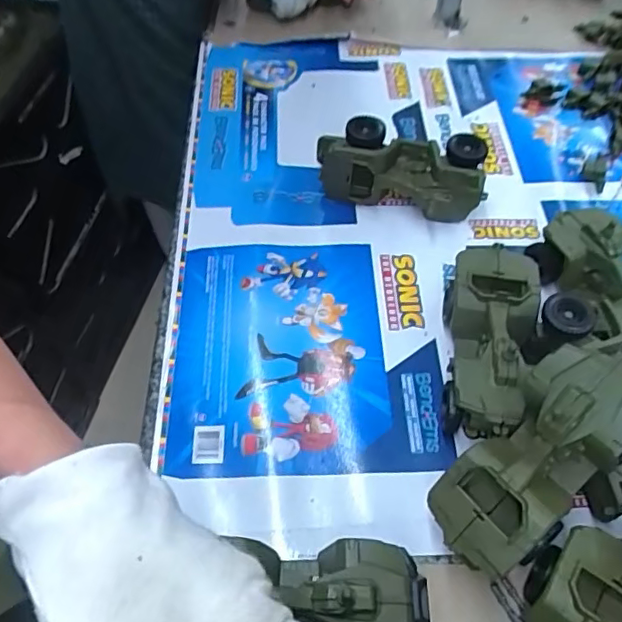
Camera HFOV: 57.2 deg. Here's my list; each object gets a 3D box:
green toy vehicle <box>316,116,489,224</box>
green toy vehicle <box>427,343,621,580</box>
[{"bbox_3d":[0.101,-0.157,0.650,0.188,0.080,0.070,15,57,10],"label":"green toy vehicle"},{"bbox_3d":[0.168,0.110,0.428,0.086,0.071,0.184,41,104,24],"label":"green toy vehicle"}]

